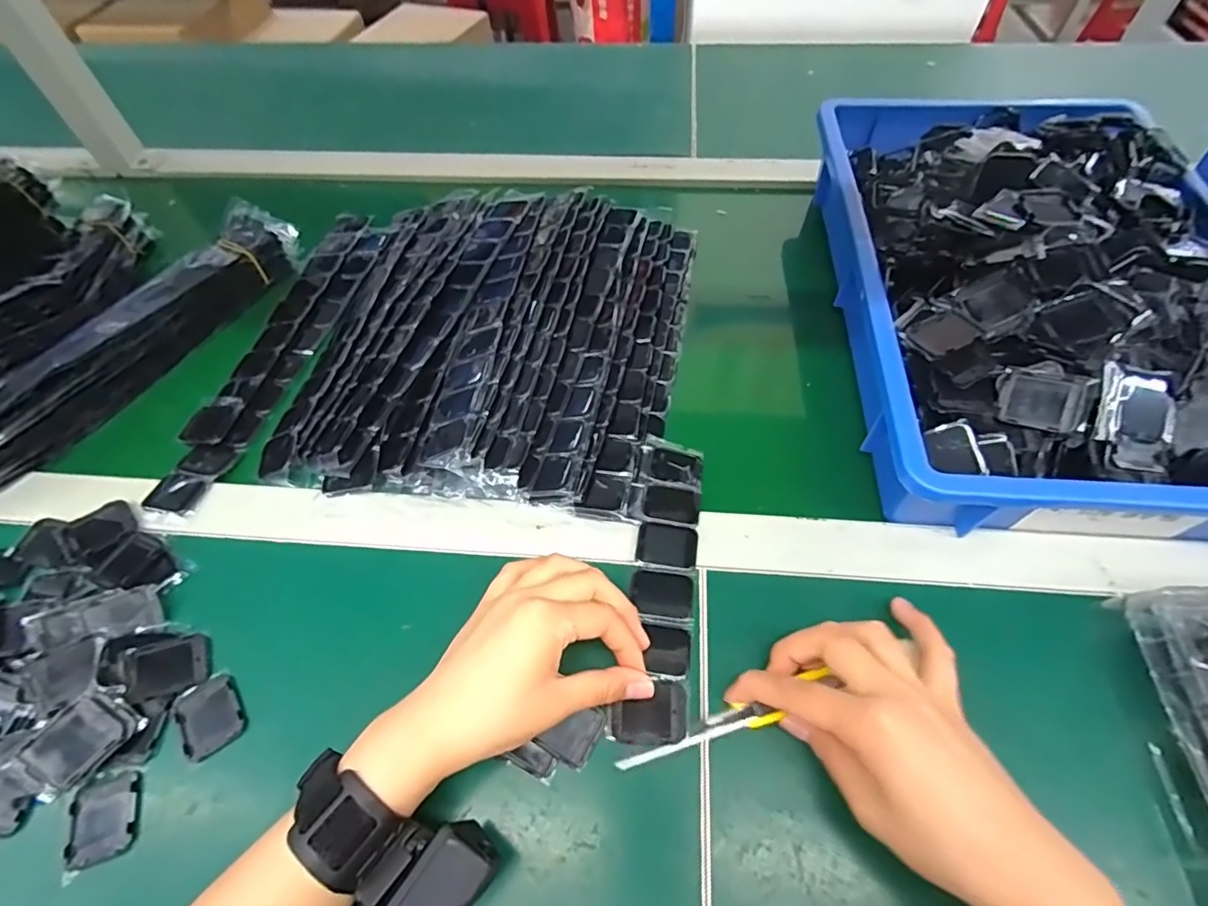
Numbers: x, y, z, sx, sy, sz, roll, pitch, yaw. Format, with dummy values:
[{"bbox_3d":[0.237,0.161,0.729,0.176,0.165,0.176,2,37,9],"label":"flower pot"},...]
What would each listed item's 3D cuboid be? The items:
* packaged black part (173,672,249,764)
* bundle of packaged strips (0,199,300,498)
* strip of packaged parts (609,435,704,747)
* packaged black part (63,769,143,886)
[{"bbox_3d":[-0.227,0.151,0.326,0.035,0.004,0.042,-32,61,-18],"label":"packaged black part"},{"bbox_3d":[-0.392,-0.090,0.465,0.043,0.056,0.344,24,61,17],"label":"bundle of packaged strips"},{"bbox_3d":[0.039,0.076,0.364,0.043,0.011,0.200,4,56,5],"label":"strip of packaged parts"},{"bbox_3d":[-0.264,0.194,0.300,0.034,0.004,0.041,-19,58,-10],"label":"packaged black part"}]

